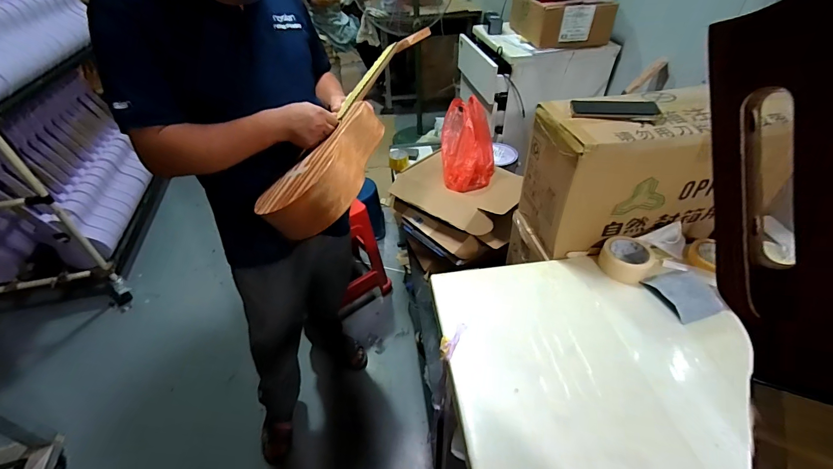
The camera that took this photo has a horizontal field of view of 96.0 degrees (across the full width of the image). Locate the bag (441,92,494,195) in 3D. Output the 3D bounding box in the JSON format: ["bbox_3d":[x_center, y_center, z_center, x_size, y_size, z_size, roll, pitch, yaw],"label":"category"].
[{"bbox_3d":[0.165,-0.281,1.194,0.163,0.202,0.242,2,42,4],"label":"bag"}]

